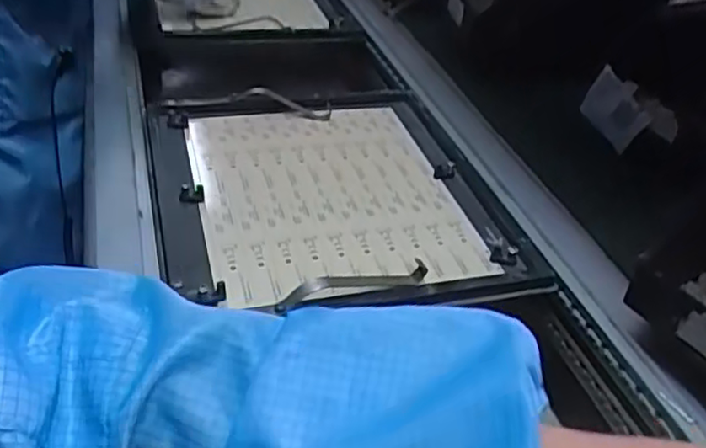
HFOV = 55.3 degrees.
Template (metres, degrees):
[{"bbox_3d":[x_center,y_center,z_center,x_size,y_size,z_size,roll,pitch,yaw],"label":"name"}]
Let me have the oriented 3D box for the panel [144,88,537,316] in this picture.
[{"bbox_3d":[-0.025,-0.034,0.611,0.287,0.031,0.338,-7,38,-16],"label":"panel"}]

